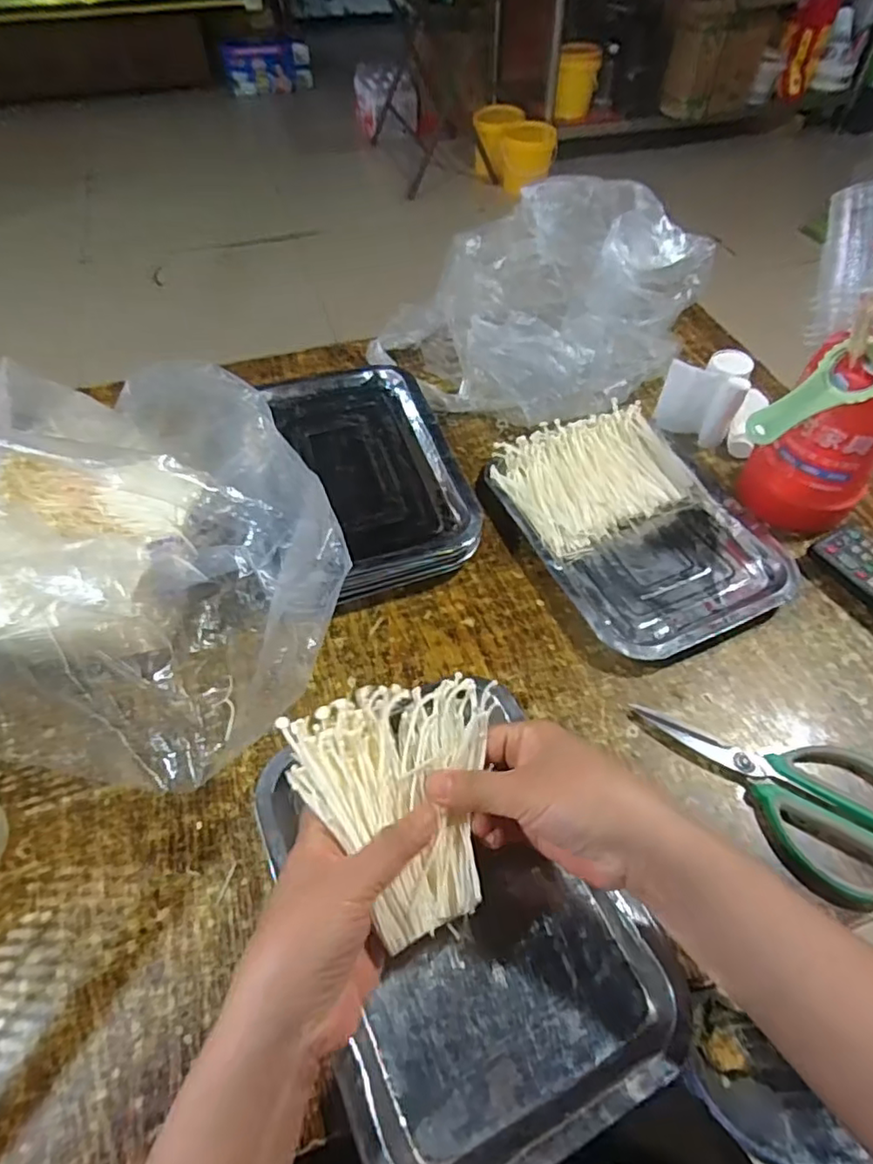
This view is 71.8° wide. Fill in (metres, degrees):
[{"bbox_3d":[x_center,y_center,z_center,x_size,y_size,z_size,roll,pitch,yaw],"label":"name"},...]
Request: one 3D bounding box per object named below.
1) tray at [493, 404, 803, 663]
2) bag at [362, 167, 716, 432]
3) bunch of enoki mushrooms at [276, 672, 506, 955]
[{"bbox_3d":[0.169,-0.054,0.536,0.176,0.034,0.252,-19,56,-14],"label":"tray"},{"bbox_3d":[0.125,-0.326,0.649,0.290,0.130,0.334,25,57,17],"label":"bag"},{"bbox_3d":[-0.017,0.117,0.327,0.115,0.038,0.127,-9,54,-7],"label":"bunch of enoki mushrooms"}]

